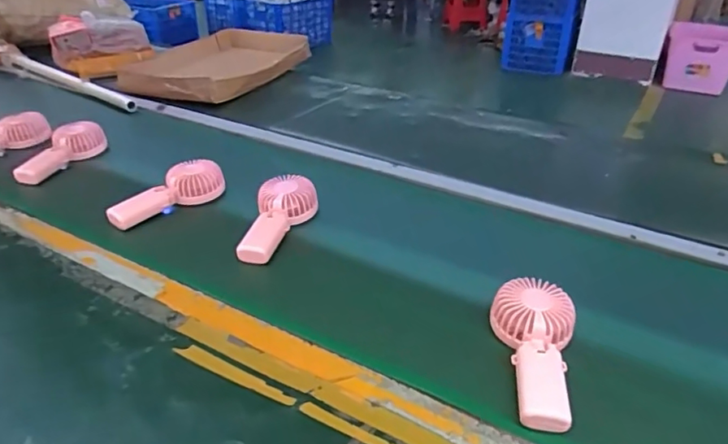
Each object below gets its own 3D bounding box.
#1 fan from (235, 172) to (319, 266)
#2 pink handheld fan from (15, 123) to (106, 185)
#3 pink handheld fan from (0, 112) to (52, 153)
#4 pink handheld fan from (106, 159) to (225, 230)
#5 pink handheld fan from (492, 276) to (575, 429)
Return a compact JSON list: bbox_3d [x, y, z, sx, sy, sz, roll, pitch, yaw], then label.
[{"bbox_3d":[-0.122,-0.002,0.778,0.081,0.051,0.175,4,35,6],"label":"fan"},{"bbox_3d":[-0.548,-0.116,0.960,0.078,0.068,0.170,20,39,26],"label":"pink handheld fan"},{"bbox_3d":[-0.676,-0.152,0.990,0.173,0.053,0.064,-24,41,-30],"label":"pink handheld fan"},{"bbox_3d":[-0.309,-0.040,0.845,0.182,0.059,0.067,-26,42,-32],"label":"pink handheld fan"},{"bbox_3d":[0.178,0.128,0.558,0.083,0.033,0.174,7,35,10],"label":"pink handheld fan"}]

